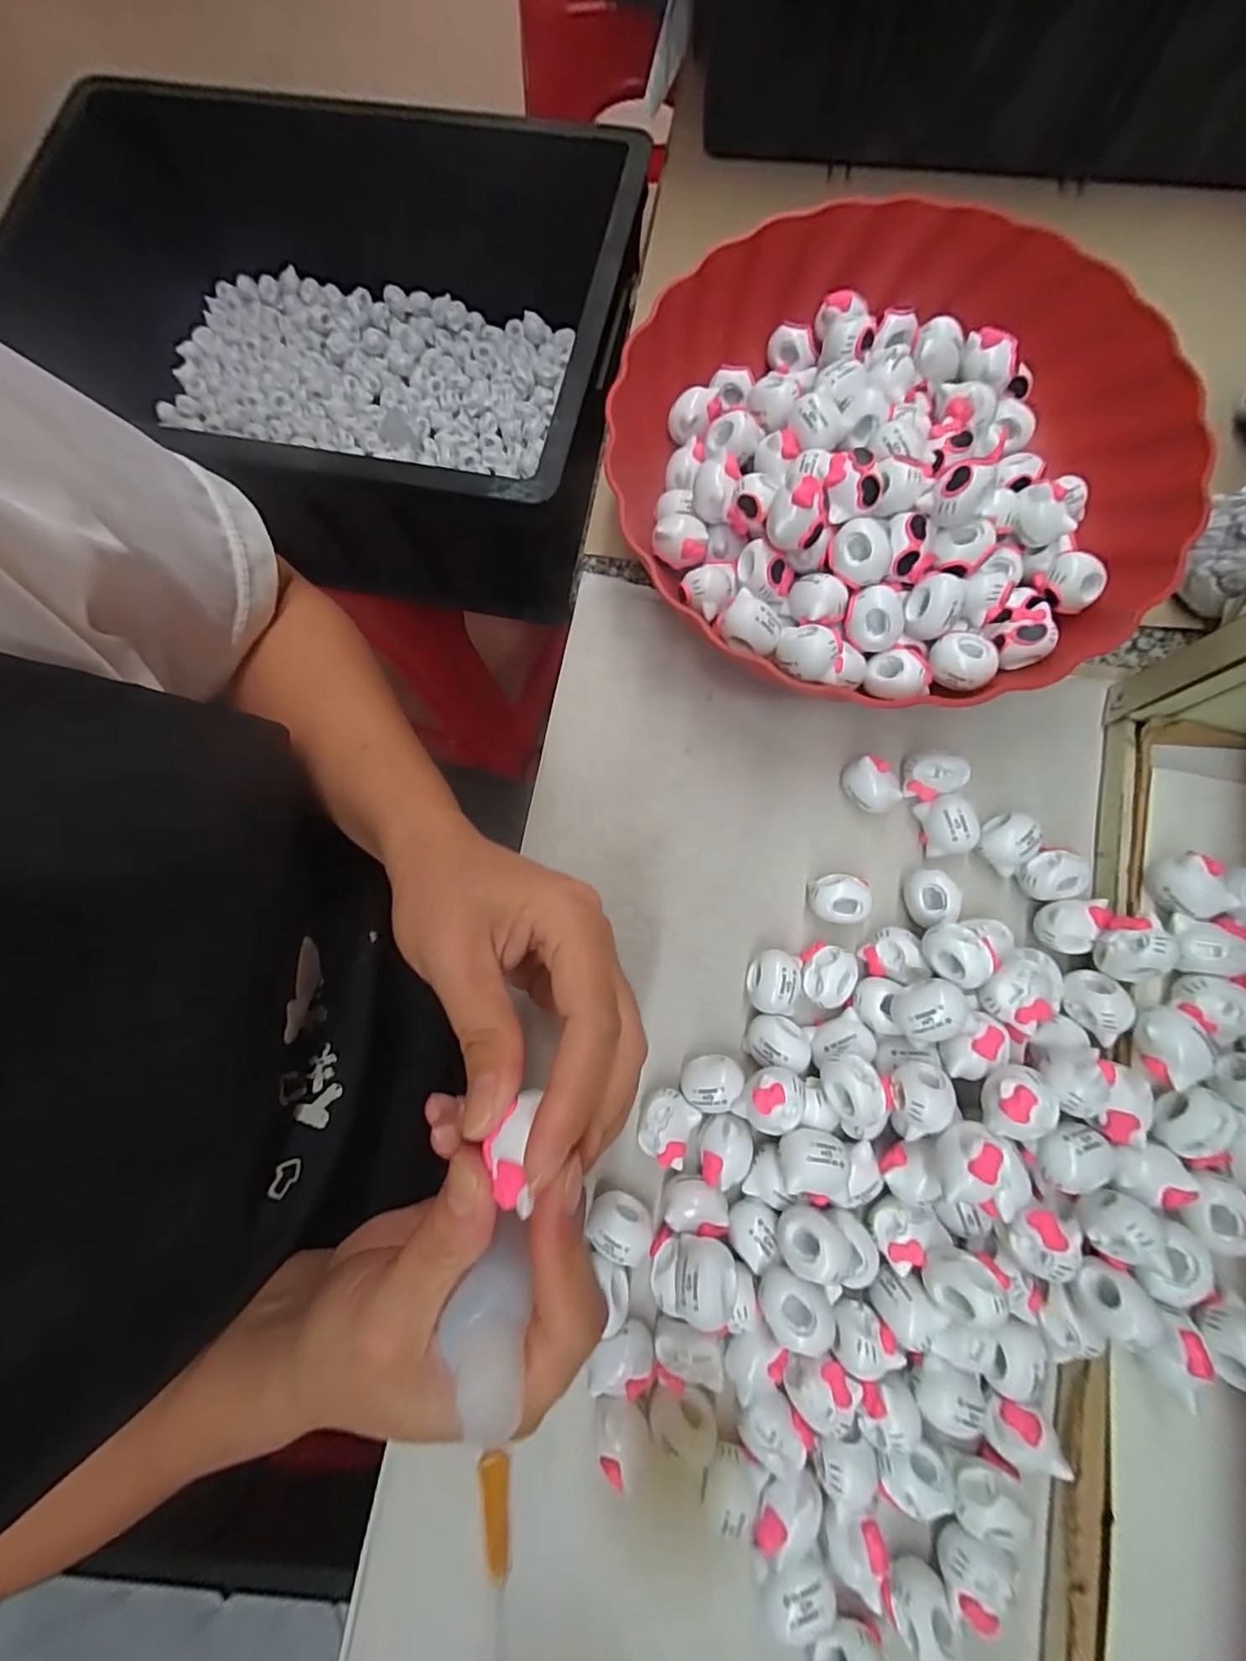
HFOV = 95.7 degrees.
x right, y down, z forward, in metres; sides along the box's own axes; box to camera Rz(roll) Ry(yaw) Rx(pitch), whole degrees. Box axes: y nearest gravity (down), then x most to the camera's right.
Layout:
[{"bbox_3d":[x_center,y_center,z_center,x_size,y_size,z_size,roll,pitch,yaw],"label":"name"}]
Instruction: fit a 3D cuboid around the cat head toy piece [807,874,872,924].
[{"bbox_3d":[0.093,0.030,0.245,0.023,0.020,0.020,2,80,0],"label":"cat head toy piece"}]

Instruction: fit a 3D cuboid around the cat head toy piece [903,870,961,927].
[{"bbox_3d":[0.130,0.029,0.243,0.016,0.023,0.023,-6,80,-2],"label":"cat head toy piece"}]

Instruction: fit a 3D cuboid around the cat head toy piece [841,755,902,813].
[{"bbox_3d":[0.111,-0.019,0.253,0.017,0.020,0.025,-43,83,-8],"label":"cat head toy piece"}]

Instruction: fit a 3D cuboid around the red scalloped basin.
[{"bbox_3d":[0.122,-0.171,0.260,0.240,0.064,0.231,0,80,-1],"label":"red scalloped basin"}]

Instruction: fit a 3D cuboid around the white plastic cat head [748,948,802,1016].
[{"bbox_3d":[0.064,0.064,0.239,0.021,0.020,0.025,11,80,1],"label":"white plastic cat head"}]

